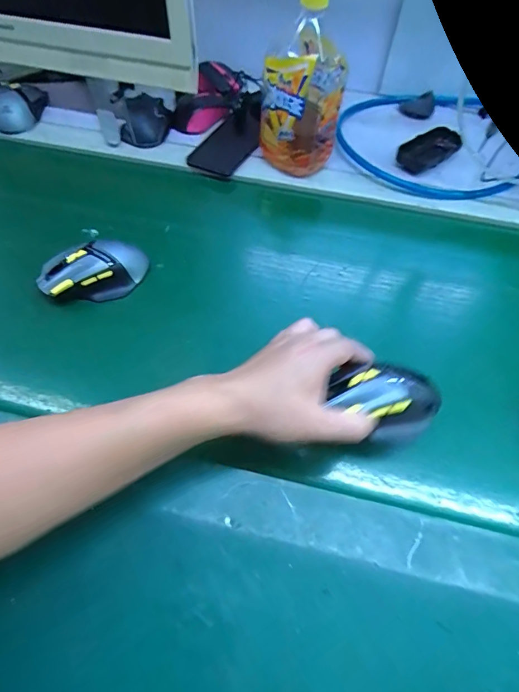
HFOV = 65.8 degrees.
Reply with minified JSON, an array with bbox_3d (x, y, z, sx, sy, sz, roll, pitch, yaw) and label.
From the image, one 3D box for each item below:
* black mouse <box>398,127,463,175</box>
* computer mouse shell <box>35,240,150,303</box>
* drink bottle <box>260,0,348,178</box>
[{"bbox_3d":[0.246,-0.288,0.594,0.117,0.030,0.046,-30,63,-16],"label":"black mouse"},{"bbox_3d":[-0.188,-0.087,0.456,0.115,0.038,0.060,-14,61,-9],"label":"computer mouse shell"},{"bbox_3d":[0.058,-0.319,0.504,0.084,0.188,0.087,-31,65,-17],"label":"drink bottle"}]

